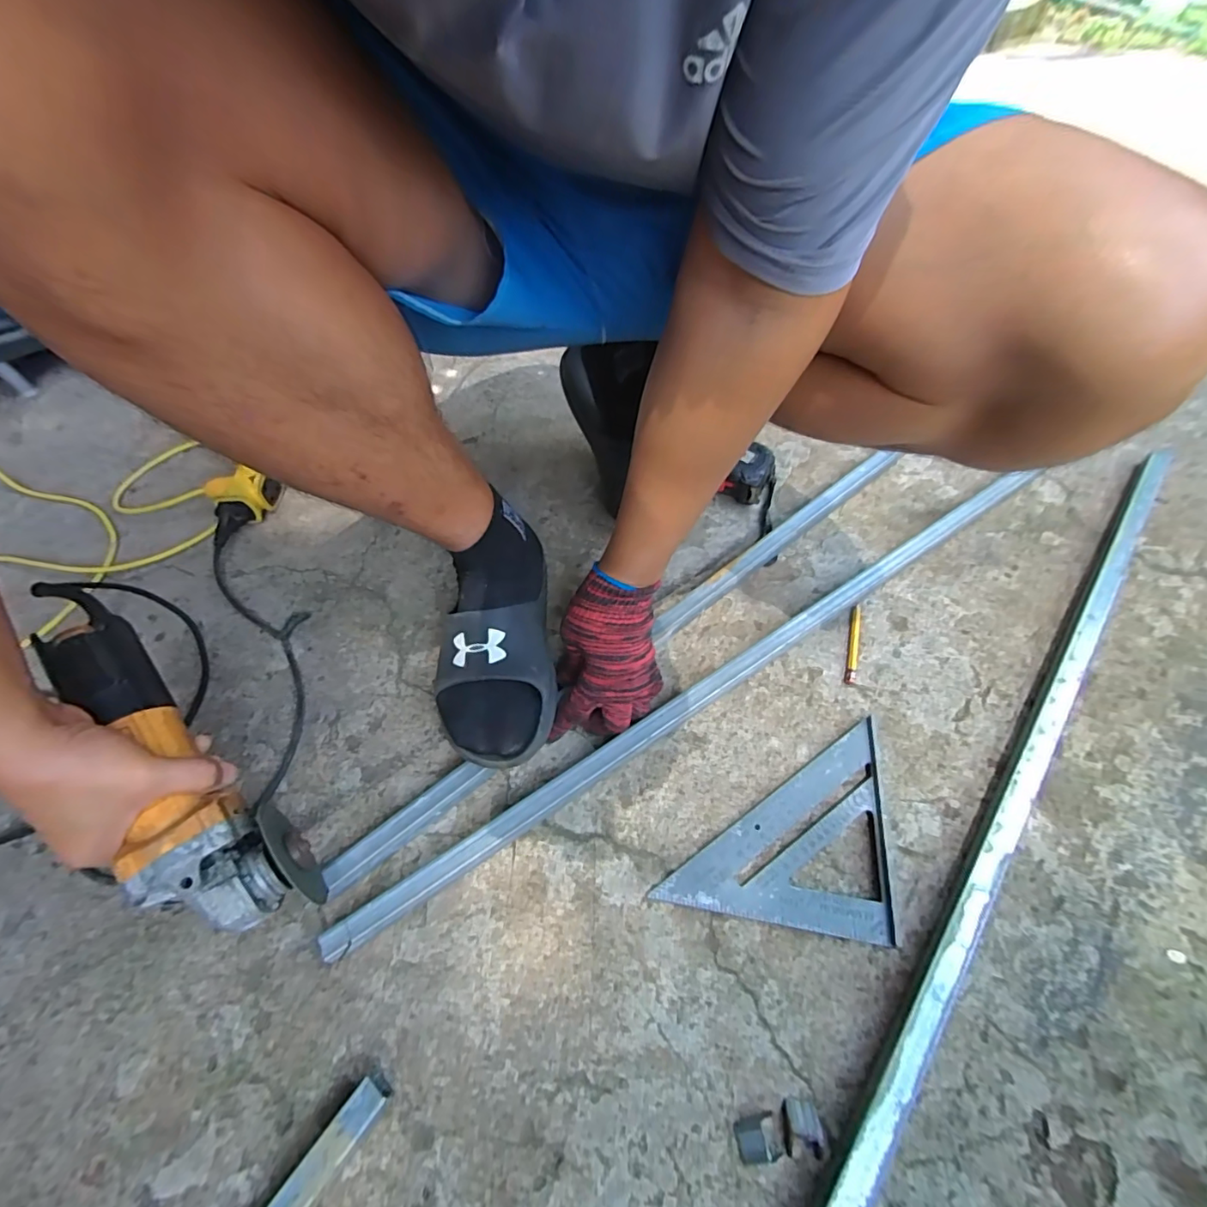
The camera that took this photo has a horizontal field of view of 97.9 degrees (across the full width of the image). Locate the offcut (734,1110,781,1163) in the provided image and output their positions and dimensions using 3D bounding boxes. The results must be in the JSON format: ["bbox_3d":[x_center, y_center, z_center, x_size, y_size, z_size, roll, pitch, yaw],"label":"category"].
[{"bbox_3d":[0.096,0.333,0.326,0.027,0.008,0.020,-10,53,-4],"label":"offcut"}]

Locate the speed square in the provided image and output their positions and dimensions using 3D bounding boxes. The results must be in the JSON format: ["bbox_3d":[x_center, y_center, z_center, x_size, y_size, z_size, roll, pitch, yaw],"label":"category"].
[{"bbox_3d":[0.143,0.173,0.442,0.167,0.016,0.164,7,54,8],"label":"speed square"}]

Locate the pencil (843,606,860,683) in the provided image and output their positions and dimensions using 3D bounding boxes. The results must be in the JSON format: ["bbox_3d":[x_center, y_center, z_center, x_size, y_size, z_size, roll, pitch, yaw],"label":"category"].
[{"bbox_3d":[0.255,0.042,0.535,0.010,0.006,0.092,14,55,13],"label":"pencil"}]

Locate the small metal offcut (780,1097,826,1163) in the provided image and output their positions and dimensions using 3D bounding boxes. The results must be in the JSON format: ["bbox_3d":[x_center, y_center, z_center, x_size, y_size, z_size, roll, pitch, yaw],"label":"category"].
[{"bbox_3d":[0.124,0.328,0.328,0.025,0.006,0.026,3,54,5],"label":"small metal offcut"}]

